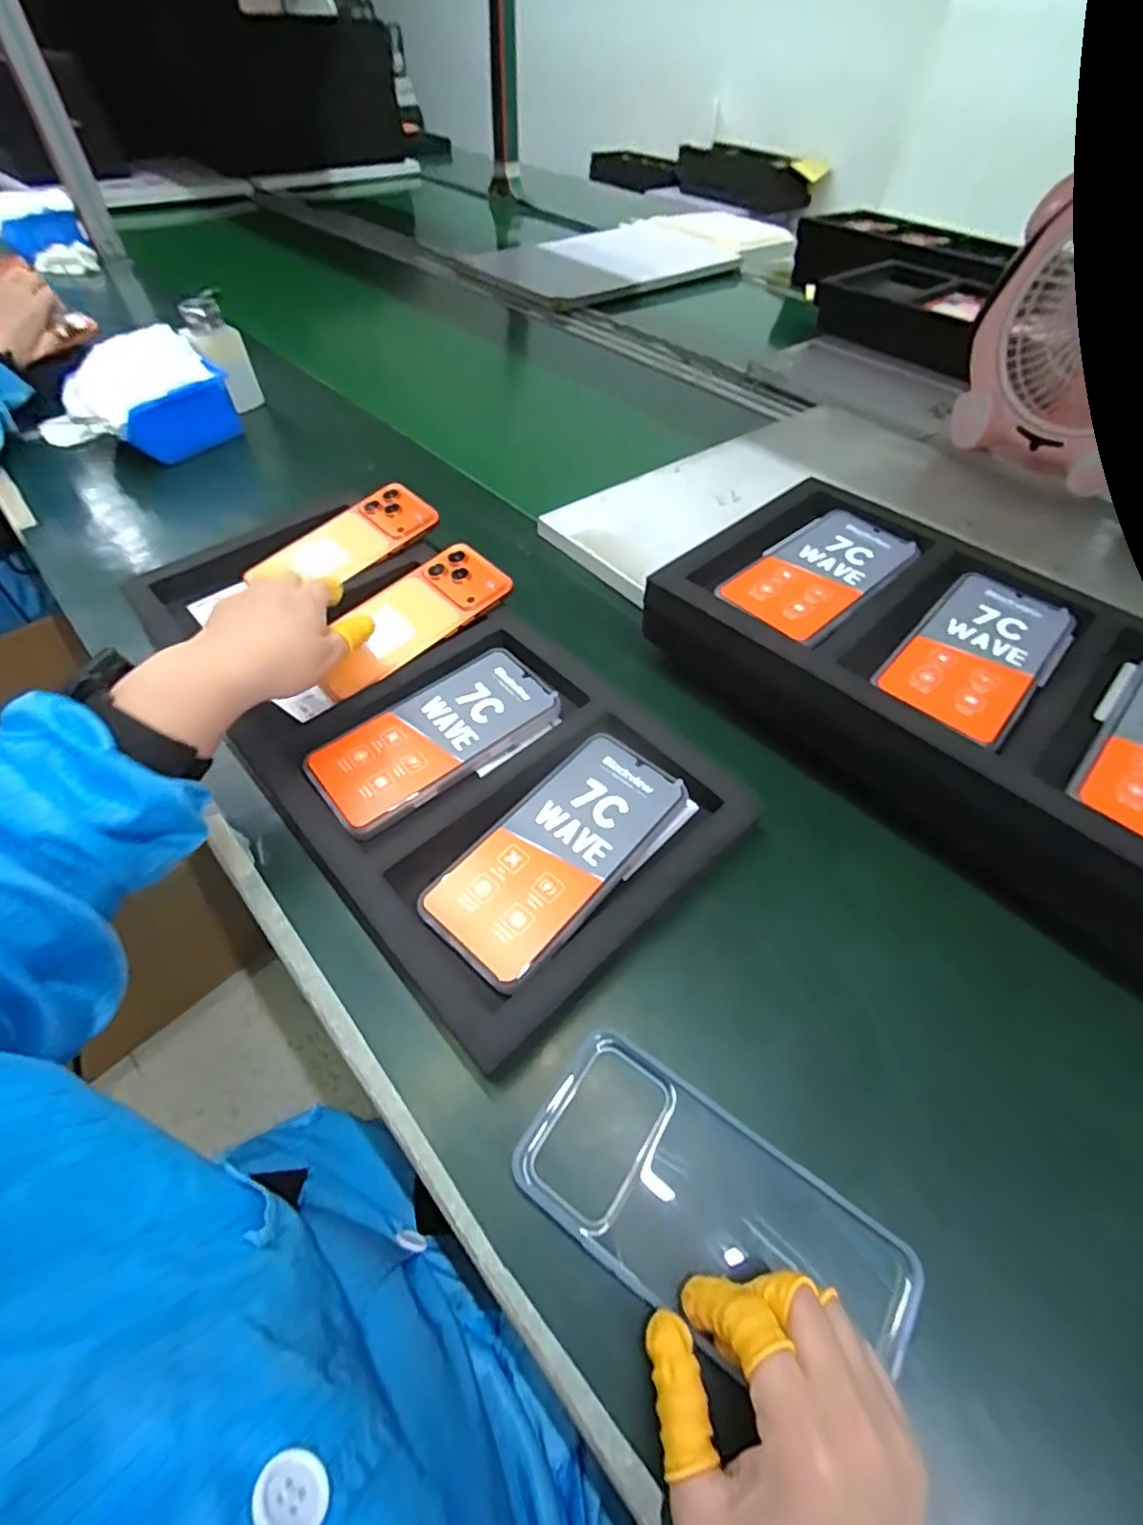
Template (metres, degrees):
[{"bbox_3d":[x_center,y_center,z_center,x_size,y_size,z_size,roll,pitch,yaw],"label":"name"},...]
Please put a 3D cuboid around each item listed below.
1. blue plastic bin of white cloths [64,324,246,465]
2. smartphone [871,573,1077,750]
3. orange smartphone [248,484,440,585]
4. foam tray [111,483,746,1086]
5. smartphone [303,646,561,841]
[{"bbox_3d":[-0.453,-0.393,0.649,0.114,0.083,0.133,29,56,18],"label":"blue plastic bin of white cloths"},{"bbox_3d":[0.267,-0.073,0.392,0.077,0.007,0.160,38,59,23],"label":"smartphone"},{"bbox_3d":[-0.192,-0.190,0.521,0.152,0.007,0.077,-42,67,-17],"label":"orange smartphone"},{"bbox_3d":[-0.118,-0.049,0.426,0.218,0.031,0.471,-34,61,-26],"label":"foam tray"},{"bbox_3d":[-0.091,-0.020,0.410,0.165,0.010,0.079,-33,60,-25],"label":"smartphone"}]

